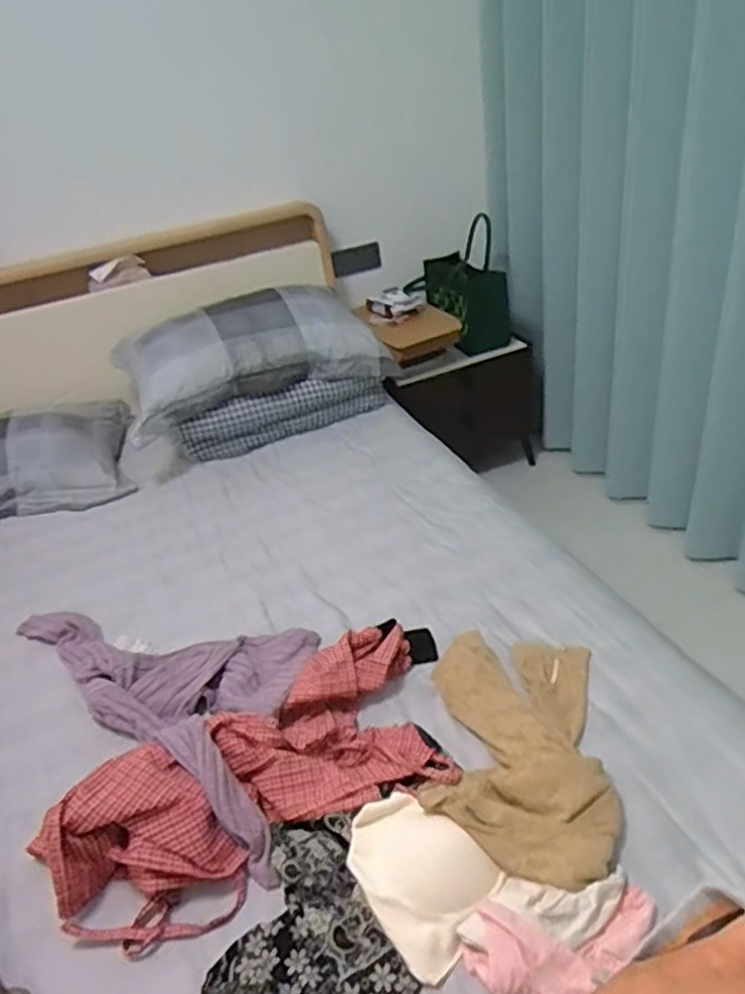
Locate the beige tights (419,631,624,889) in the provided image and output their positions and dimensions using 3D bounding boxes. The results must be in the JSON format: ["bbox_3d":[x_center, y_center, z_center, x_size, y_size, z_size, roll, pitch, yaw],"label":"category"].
[{"bbox_3d":[0.198,0.334,0.935,0.238,0.055,0.401,-2,34,12],"label":"beige tights"}]

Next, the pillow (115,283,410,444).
[{"bbox_3d":[-0.338,-0.416,1.869,0.732,0.225,0.452,-17,34,-11],"label":"pillow"}]

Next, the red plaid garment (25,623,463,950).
[{"bbox_3d":[-0.150,0.360,0.952,0.578,0.134,0.316,-19,34,-14],"label":"red plaid garment"}]

